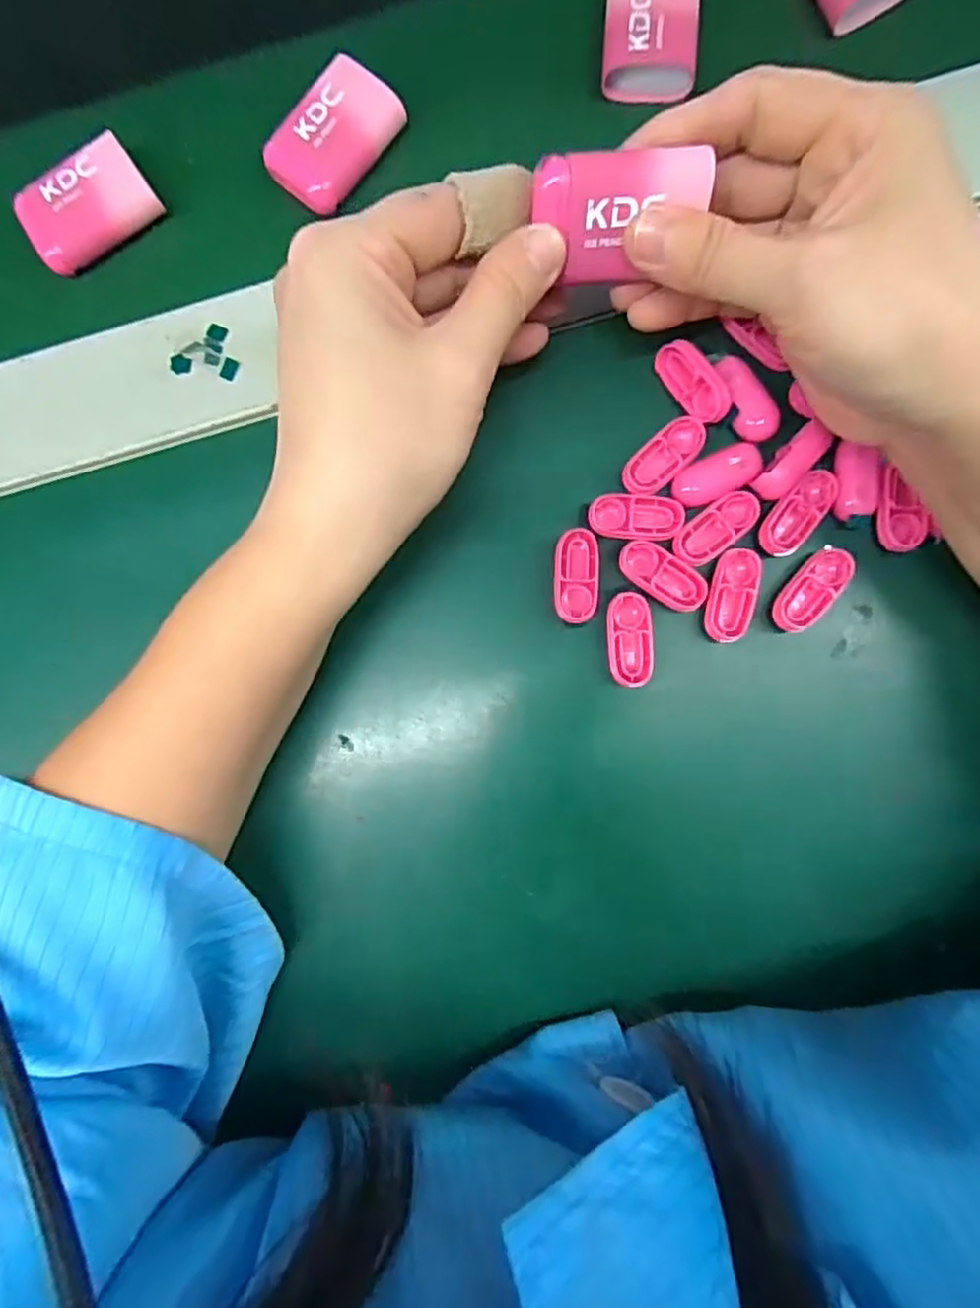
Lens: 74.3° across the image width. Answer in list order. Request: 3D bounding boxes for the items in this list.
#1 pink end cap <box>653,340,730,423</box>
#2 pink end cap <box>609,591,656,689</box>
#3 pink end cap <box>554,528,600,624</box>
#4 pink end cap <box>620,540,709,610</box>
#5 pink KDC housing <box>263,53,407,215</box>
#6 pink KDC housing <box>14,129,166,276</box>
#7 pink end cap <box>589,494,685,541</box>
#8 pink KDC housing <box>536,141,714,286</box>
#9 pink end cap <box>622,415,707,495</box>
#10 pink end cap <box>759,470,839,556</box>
[{"bbox_3d":[0.073,-0.099,0.234,0.014,0.010,0.034,-41,87,1],"label":"pink end cap"},{"bbox_3d":[0.052,-0.005,0.236,0.016,0.004,0.034,-3,88,3],"label":"pink end cap"},{"bbox_3d":[0.032,-0.029,0.240,0.016,0.004,0.034,2,88,3],"label":"pink end cap"},{"bbox_3d":[0.063,-0.028,0.237,0.034,0.004,0.016,28,90,4],"label":"pink end cap"},{"bbox_3d":[-0.060,-0.200,0.250,0.033,0.009,0.052,37,90,4],"label":"pink KDC housing"},{"bbox_3d":[-0.159,-0.177,0.253,0.049,0.008,0.032,-32,87,2],"label":"pink KDC housing"},{"bbox_3d":[0.054,-0.050,0.237,0.034,0.004,0.016,2,88,3],"label":"pink end cap"},{"bbox_3d":[0.038,-0.130,0.193,0.047,0.032,0.014,-9,43,-2],"label":"pink KDC housing"},{"bbox_3d":[0.065,-0.073,0.239,0.034,0.005,0.016,-45,87,1],"label":"pink end cap"},{"bbox_3d":[0.112,-0.051,0.235,0.016,0.005,0.034,36,90,4],"label":"pink end cap"}]

